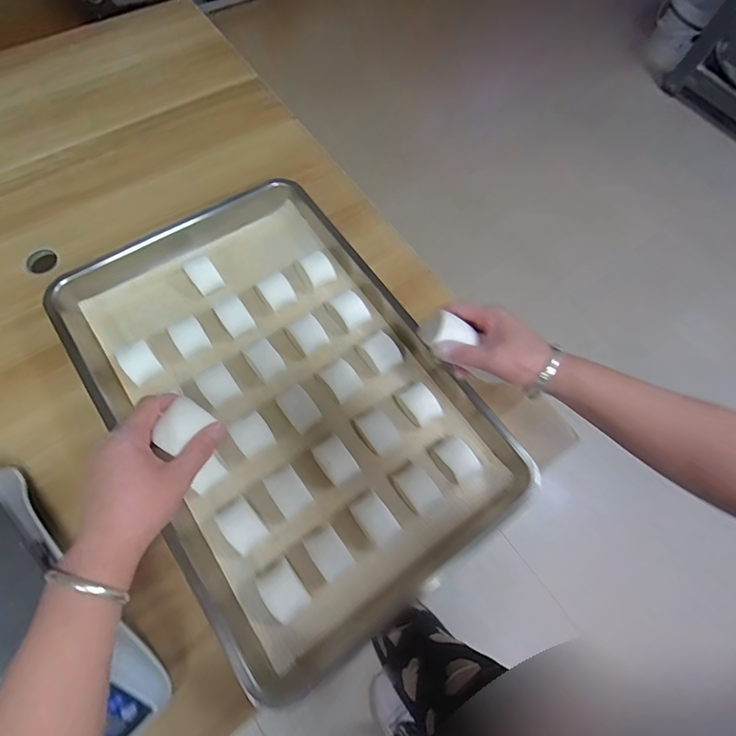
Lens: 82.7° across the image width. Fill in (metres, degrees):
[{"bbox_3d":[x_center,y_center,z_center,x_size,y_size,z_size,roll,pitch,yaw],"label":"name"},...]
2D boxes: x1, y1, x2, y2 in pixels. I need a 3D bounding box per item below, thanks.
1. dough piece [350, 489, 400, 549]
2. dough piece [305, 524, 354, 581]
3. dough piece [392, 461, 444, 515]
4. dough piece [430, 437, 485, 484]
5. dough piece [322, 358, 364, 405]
[{"bbox_3d":[0.010,0.185,0.505,0.037,0.034,0.058,-35,75,-18],"label":"dough piece"},{"bbox_3d":[-0.045,0.217,0.490,0.036,0.031,0.051,-35,75,-18],"label":"dough piece"},{"bbox_3d":[0.061,0.149,0.522,0.040,0.034,0.061,-33,75,-18],"label":"dough piece"},{"bbox_3d":[0.111,0.119,0.535,0.040,0.038,0.064,-33,74,-18],"label":"dough piece"},{"bbox_3d":[-0.035,0.020,0.570,0.040,0.032,0.050,-34,75,-18],"label":"dough piece"}]

